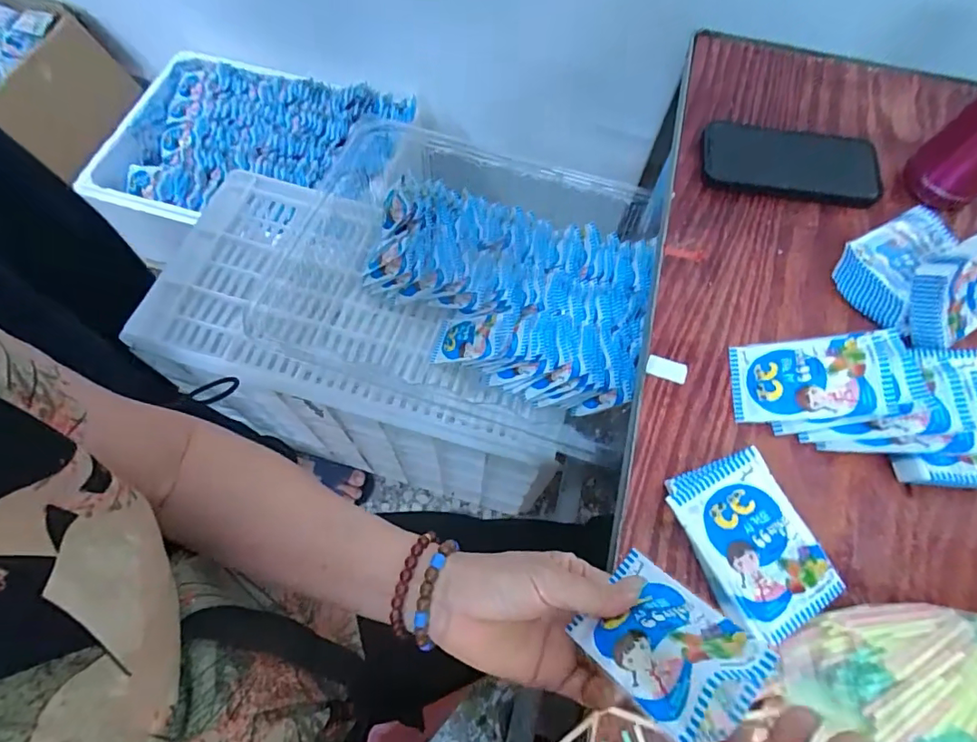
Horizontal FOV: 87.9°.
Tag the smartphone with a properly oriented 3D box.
[{"bbox_3d":[0.292,-0.202,0.493,0.164,0.016,0.078,11,67,5],"label":"smartphone"}]

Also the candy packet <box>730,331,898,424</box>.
[{"bbox_3d":[0.246,0.005,0.392,0.104,0.012,0.067,-7,65,26],"label":"candy packet"}]

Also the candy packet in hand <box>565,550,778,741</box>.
[{"bbox_3d":[0.088,0.138,0.265,0.063,0.097,0.019,-30,104,-14],"label":"candy packet in hand"}]

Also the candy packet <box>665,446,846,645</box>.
[{"bbox_3d":[0.180,0.112,0.343,0.075,0.007,0.109,-25,69,-11],"label":"candy packet"}]

